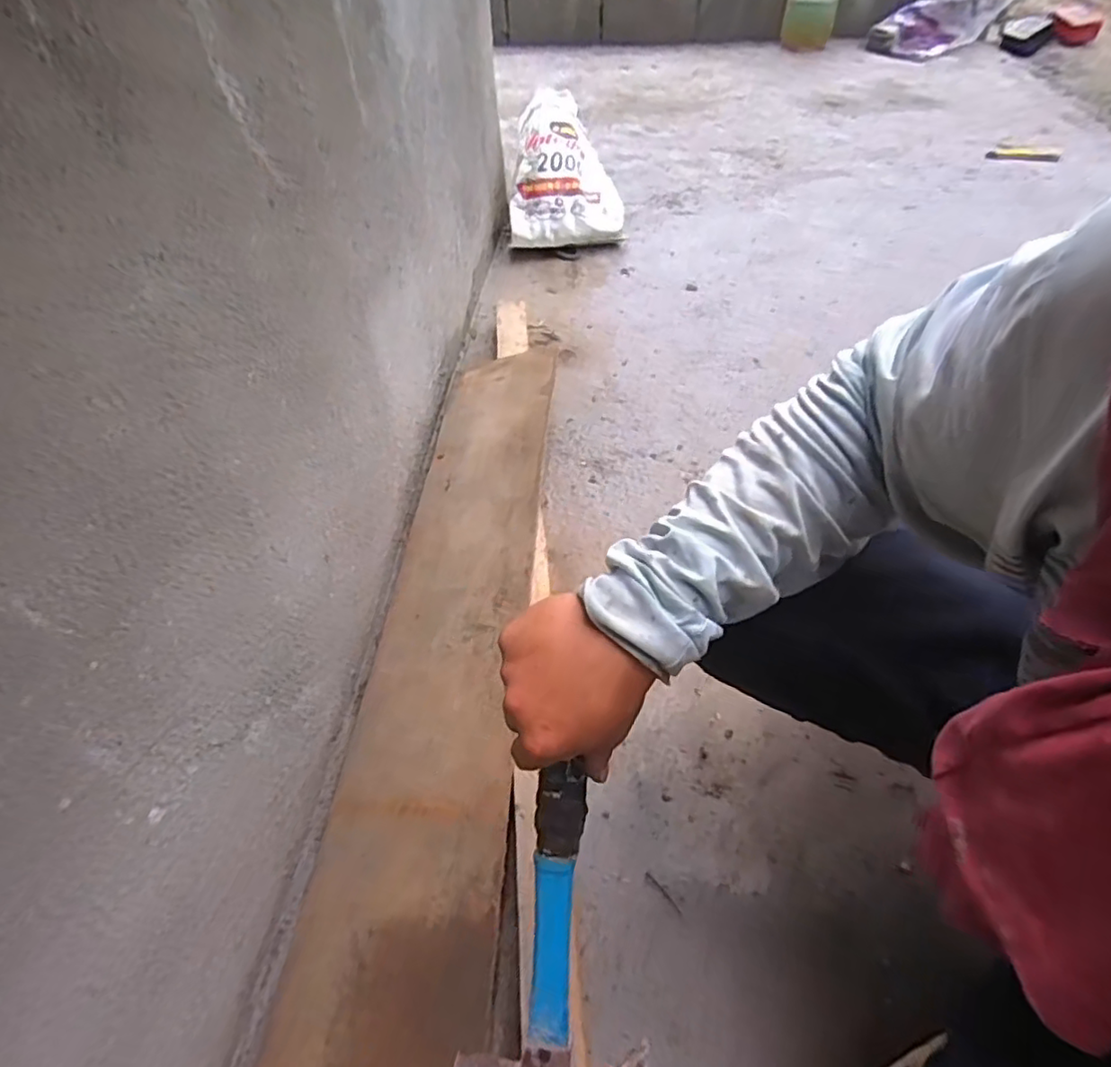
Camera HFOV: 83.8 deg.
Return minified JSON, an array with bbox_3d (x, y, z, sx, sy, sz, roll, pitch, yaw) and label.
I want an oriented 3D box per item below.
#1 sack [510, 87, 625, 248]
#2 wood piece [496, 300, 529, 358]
[{"bbox_3d":[0.019,-0.839,1.449,0.266,0.250,0.242,-6,49,-2],"label":"sack"},{"bbox_3d":[-0.082,-0.389,1.167,0.058,0.028,0.168,-4,49,-1],"label":"wood piece"}]

